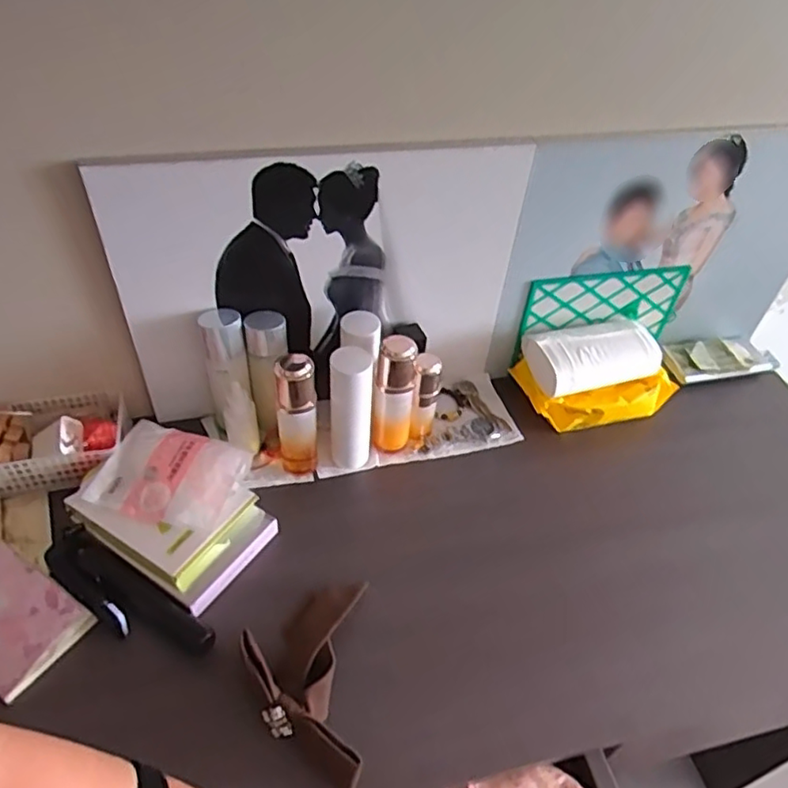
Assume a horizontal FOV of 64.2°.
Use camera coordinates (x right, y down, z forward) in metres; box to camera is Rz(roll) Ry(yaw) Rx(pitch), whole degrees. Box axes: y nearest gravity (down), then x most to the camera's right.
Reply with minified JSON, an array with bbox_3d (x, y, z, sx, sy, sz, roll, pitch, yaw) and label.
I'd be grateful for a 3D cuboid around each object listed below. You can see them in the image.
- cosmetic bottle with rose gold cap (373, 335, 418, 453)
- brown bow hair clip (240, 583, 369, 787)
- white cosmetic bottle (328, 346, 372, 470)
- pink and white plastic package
[{"bbox_3d":[0.001,0.004,0.719,0.049,0.154,0.040,3,45,-2],"label":"cosmetic bottle with rose gold cap"},{"bbox_3d":[-0.084,0.255,0.573,0.105,0.043,0.173,1,45,-4],"label":"brown bow hair clip"},{"bbox_3d":[-0.050,0.018,0.706,0.057,0.154,0.044,5,45,0],"label":"white cosmetic bottle"},{"bbox_3d":[-0.239,0.086,0.669,0.147,0.020,0.110,14,45,9],"label":"pink and white plastic package"}]

